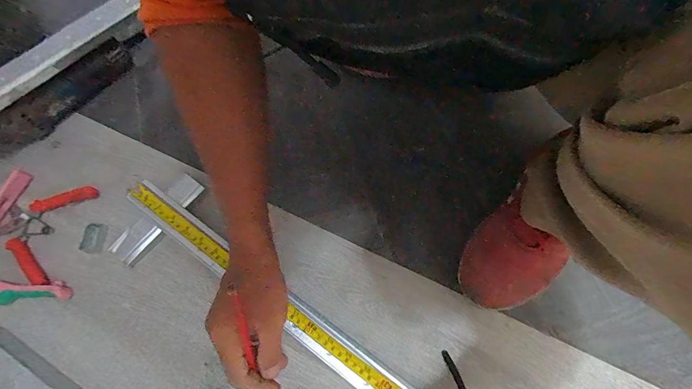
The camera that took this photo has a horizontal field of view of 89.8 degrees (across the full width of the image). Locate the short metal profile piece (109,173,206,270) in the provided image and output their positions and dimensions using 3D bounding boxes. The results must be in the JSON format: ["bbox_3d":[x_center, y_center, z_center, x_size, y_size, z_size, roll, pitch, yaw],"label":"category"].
[{"bbox_3d":[-0.263,0.033,0.488,0.045,0.015,0.141,35,71,14],"label":"short metal profile piece"}]

